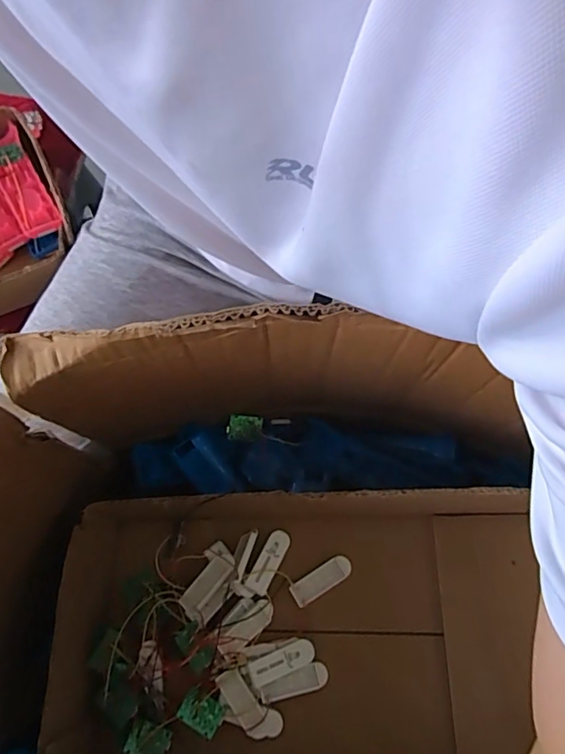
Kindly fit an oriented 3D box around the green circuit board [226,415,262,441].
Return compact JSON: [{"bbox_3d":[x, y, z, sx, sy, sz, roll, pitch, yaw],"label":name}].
[{"bbox_3d":[-0.039,0.052,0.554,0.035,0.010,0.025,1,73,0],"label":"green circuit board"}]

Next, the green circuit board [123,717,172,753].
[{"bbox_3d":[-0.115,0.311,0.458,0.036,0.004,0.028,32,55,-19],"label":"green circuit board"}]

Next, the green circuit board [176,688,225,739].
[{"bbox_3d":[-0.070,0.290,0.463,0.036,0.004,0.025,33,54,10],"label":"green circuit board"}]

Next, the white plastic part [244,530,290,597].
[{"bbox_3d":[-0.013,0.174,0.507,0.022,0.008,0.059,28,75,8],"label":"white plastic part"}]

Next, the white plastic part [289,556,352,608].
[{"bbox_3d":[0.036,0.189,0.500,0.060,0.008,0.022,-31,75,-9],"label":"white plastic part"}]

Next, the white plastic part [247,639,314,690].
[{"bbox_3d":[-0.001,0.252,0.474,0.059,0.009,0.022,-21,74,-6],"label":"white plastic part"}]

